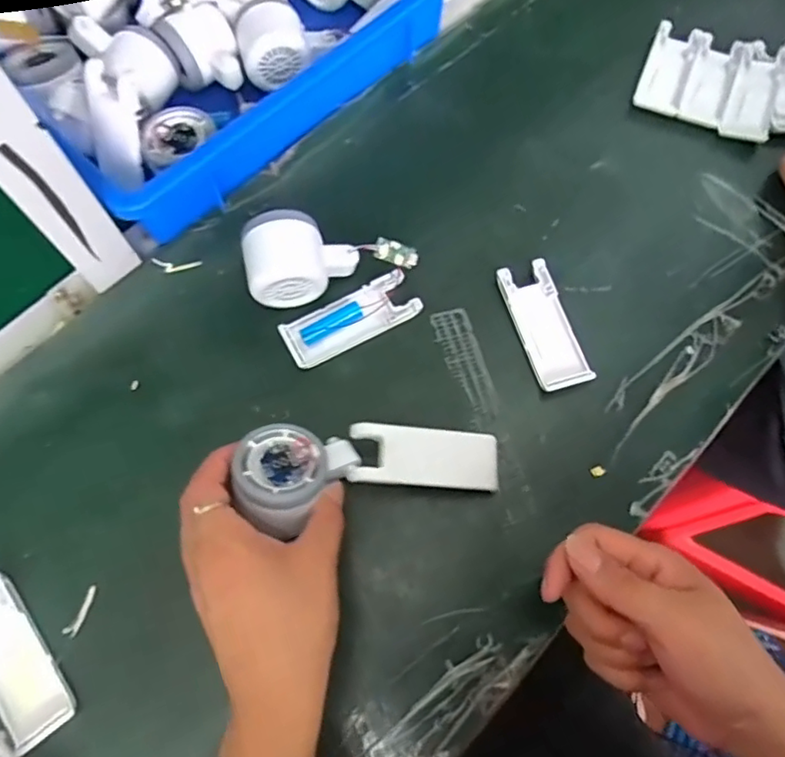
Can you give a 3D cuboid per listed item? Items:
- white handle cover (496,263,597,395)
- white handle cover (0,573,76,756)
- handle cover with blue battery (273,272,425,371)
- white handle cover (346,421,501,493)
[{"bbox_3d":[0.114,-0.040,0.453,0.040,0.013,0.101,-16,68,-6],"label":"white handle cover"},{"bbox_3d":[-0.236,0.175,0.374,0.038,0.010,0.101,-35,71,-13],"label":"white handle cover"},{"bbox_3d":[-0.032,-0.045,0.456,0.102,0.014,0.040,-26,69,-10],"label":"handle cover with blue battery"},{"bbox_3d":[0.022,0.053,0.401,0.100,0.007,0.038,6,84,-10],"label":"white handle cover"}]

